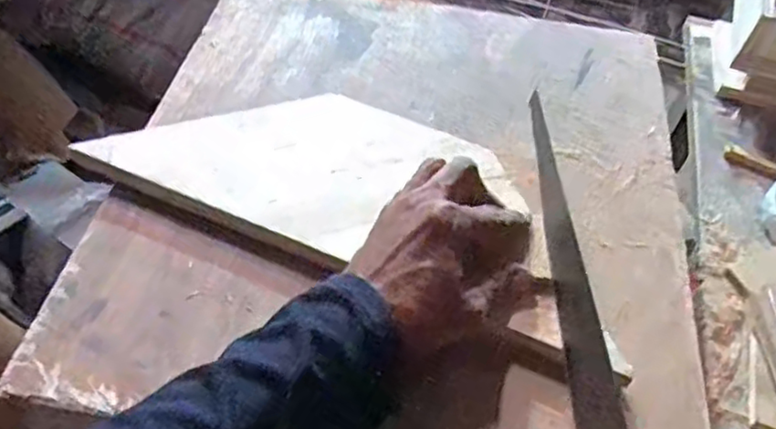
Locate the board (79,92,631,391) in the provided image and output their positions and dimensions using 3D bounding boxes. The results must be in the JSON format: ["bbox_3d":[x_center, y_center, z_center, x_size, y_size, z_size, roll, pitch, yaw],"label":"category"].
[{"bbox_3d":[-0.012,-0.024,0.448,0.357,0.026,0.147,19,56,10],"label":"board"}]

